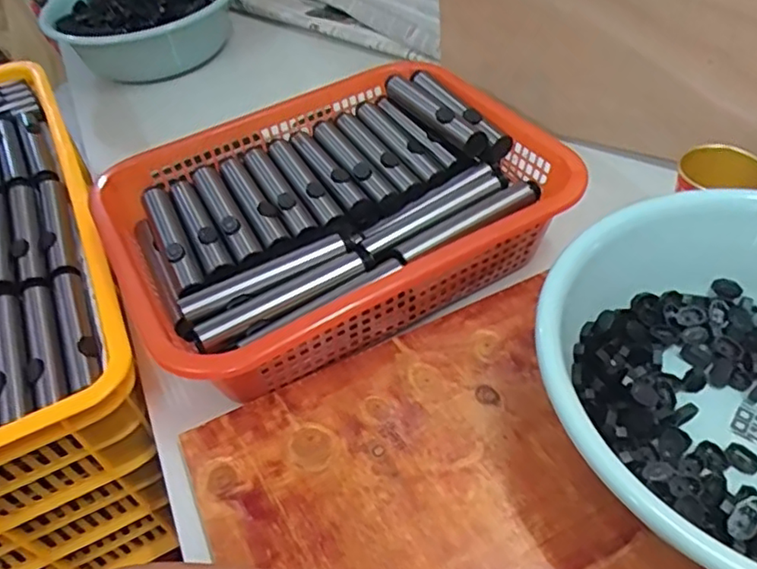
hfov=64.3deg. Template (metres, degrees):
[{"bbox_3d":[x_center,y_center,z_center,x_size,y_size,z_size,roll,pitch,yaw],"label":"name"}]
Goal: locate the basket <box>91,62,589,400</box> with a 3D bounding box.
[{"bbox_3d":[-0.045,-0.071,0.572,0.389,0.086,0.306,-27,50,-19],"label":"basket"}]

